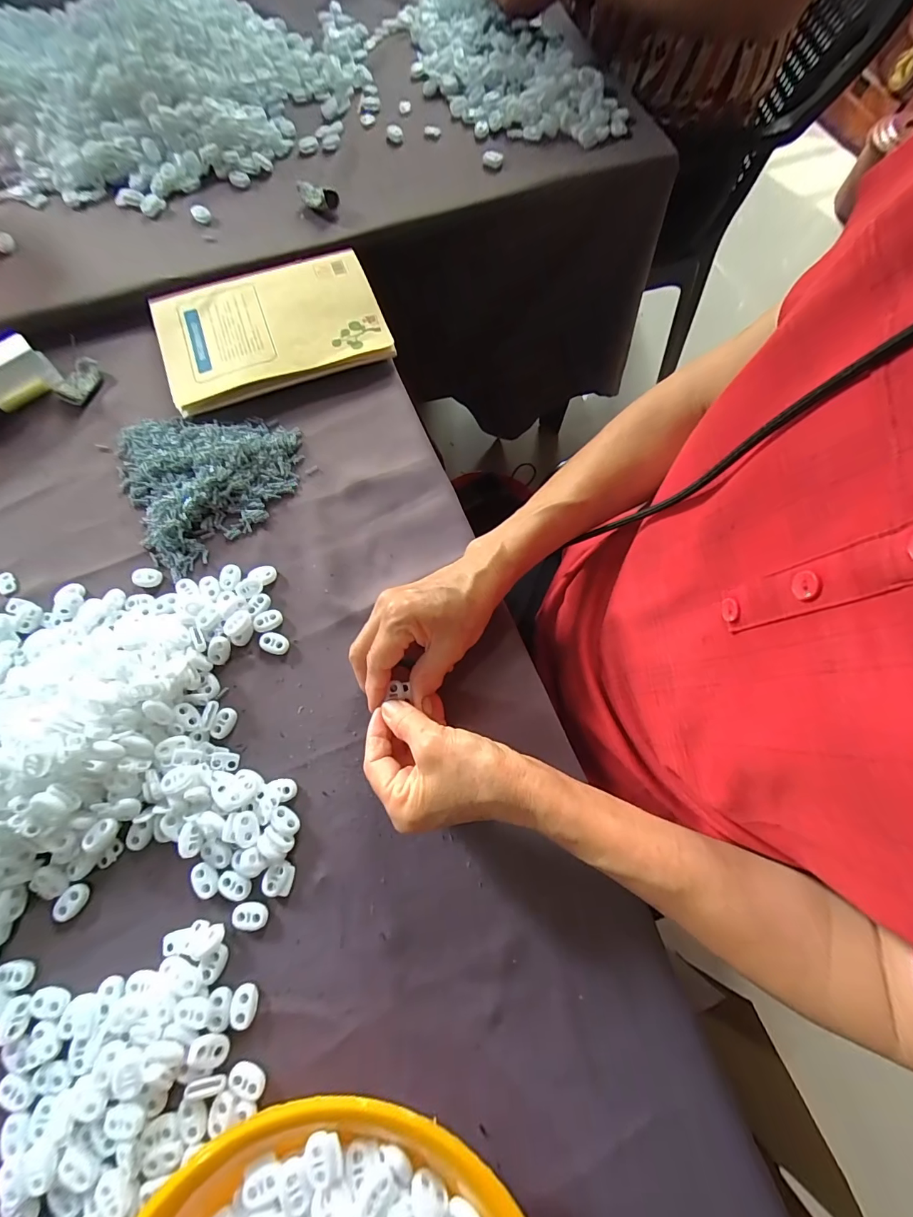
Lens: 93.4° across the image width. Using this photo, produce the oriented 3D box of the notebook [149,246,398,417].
[{"bbox_3d":[-0.178,-0.273,0.412,0.204,0.022,0.139,-19,75,-6],"label":"notebook"}]

